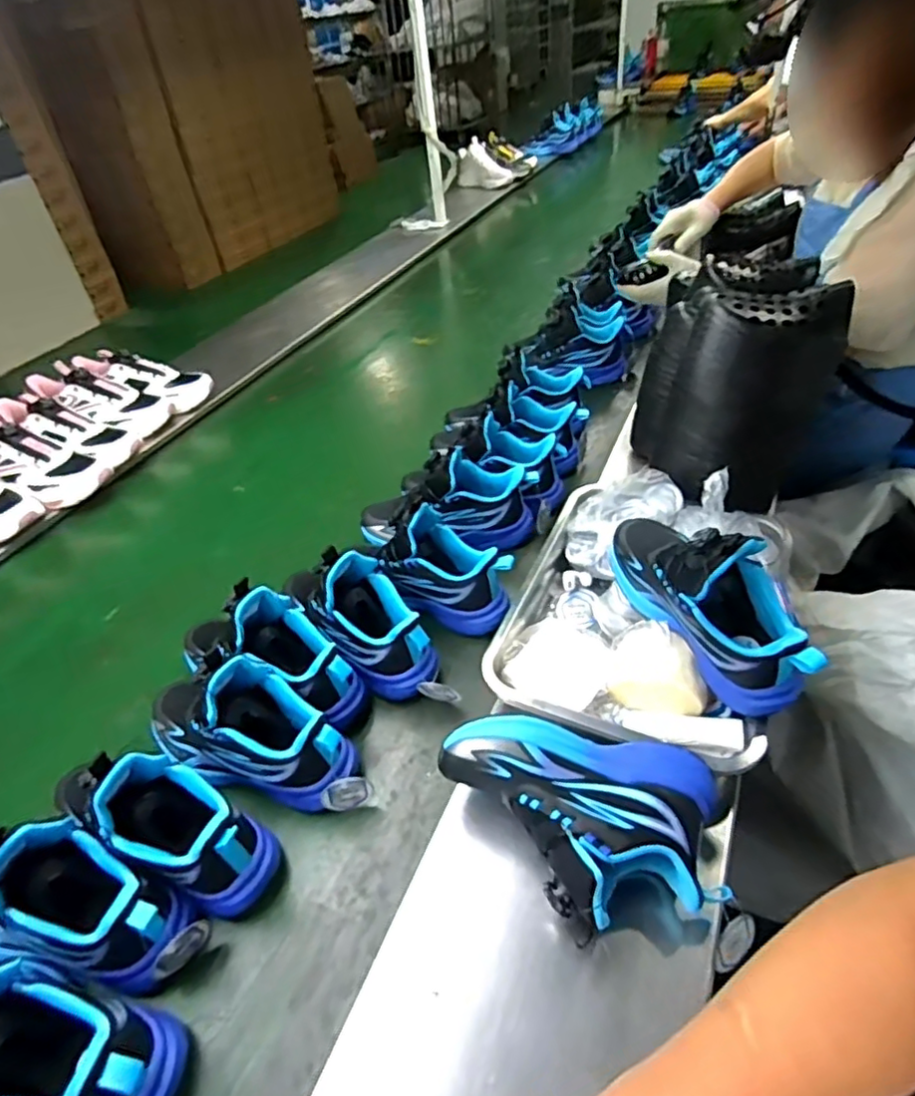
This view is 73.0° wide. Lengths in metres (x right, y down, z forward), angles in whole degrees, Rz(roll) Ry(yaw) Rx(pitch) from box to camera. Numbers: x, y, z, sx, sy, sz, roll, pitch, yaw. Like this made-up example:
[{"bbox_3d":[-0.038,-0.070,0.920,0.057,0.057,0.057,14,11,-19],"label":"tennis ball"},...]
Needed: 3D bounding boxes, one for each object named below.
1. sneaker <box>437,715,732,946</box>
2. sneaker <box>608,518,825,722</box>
[{"bbox_3d":[0.097,0.220,0.497,0.222,0.074,0.150,-2,42,6],"label":"sneaker"},{"bbox_3d":[0.229,0.044,0.578,0.081,0.155,0.235,-22,44,-16],"label":"sneaker"}]

